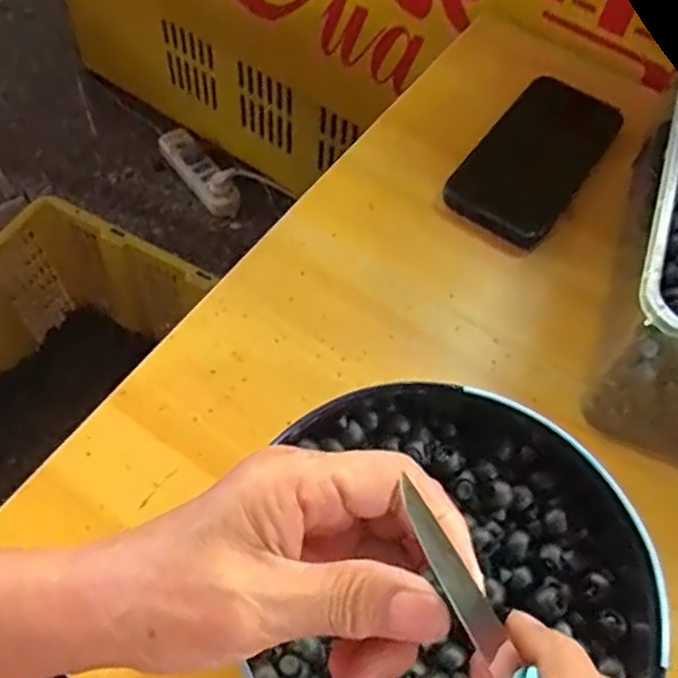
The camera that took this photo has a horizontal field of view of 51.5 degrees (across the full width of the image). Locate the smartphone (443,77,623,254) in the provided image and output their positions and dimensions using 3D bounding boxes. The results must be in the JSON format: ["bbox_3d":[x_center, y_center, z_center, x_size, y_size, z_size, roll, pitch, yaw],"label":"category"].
[{"bbox_3d":[0.150,-0.139,0.534,0.079,0.010,0.155,35,72,11],"label":"smartphone"}]

